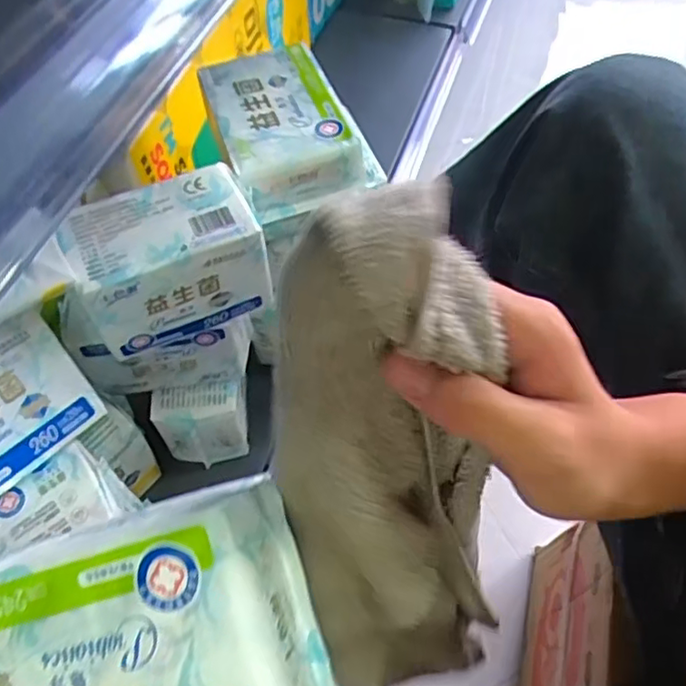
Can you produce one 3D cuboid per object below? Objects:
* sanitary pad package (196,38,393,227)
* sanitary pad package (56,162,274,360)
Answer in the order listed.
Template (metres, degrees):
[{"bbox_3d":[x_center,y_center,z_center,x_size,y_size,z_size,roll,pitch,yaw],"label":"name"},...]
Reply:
[{"bbox_3d":[-0.056,-0.195,0.563,0.119,0.046,0.180,-20,60,-14],"label":"sanitary pad package"},{"bbox_3d":[-0.138,-0.066,0.509,0.146,0.098,0.088,-19,60,-14],"label":"sanitary pad package"}]

